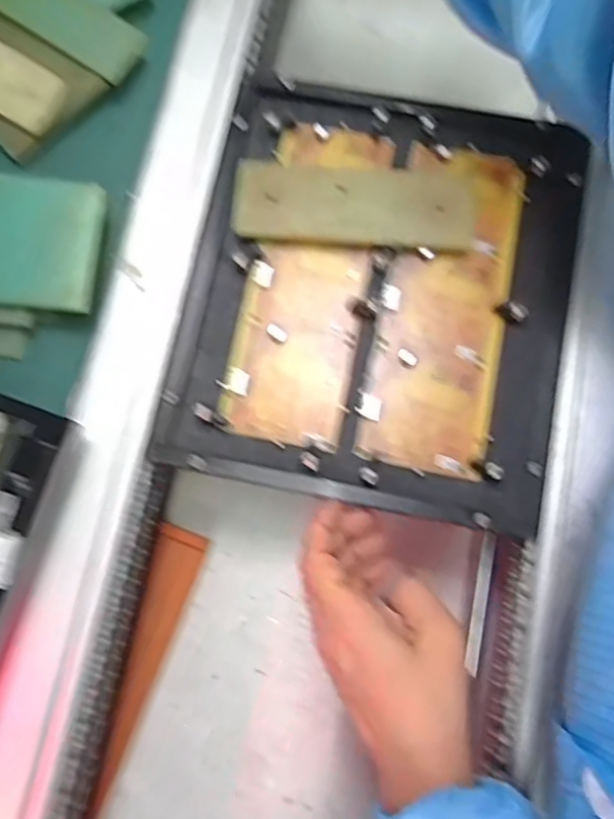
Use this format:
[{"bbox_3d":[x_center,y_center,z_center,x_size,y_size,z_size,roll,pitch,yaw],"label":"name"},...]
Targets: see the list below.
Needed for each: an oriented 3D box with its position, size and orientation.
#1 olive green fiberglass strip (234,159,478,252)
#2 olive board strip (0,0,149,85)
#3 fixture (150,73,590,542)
[{"bbox_3d":[0.032,-0.133,0.428,0.154,0.012,0.054,6,80,1],"label":"olive green fiberglass strip"},{"bbox_3d":[-0.178,-0.276,0.441,0.146,0.008,0.045,33,78,1],"label":"olive board strip"},{"bbox_3d":[0.048,-0.078,0.412,0.229,0.011,0.266,12,80,2],"label":"fixture"}]

